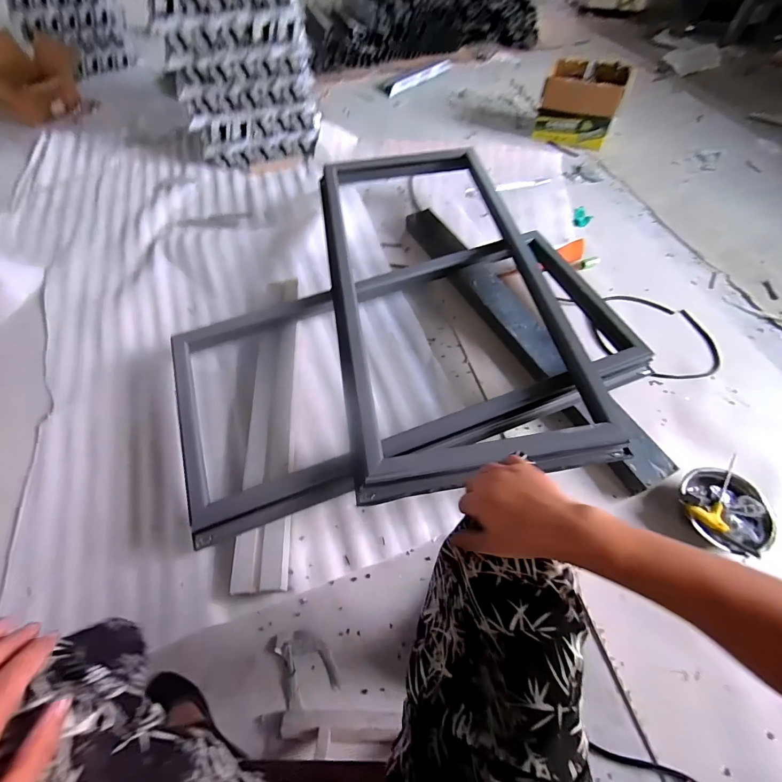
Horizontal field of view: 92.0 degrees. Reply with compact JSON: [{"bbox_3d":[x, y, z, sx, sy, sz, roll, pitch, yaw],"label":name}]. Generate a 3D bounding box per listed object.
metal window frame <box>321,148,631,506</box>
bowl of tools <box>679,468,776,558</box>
[{"bbox_3d":[0.110,-0.320,1.060,0.562,0.109,1.184,-9,60,-5],"label":"metal window frame"},{"bbox_3d":[0.731,0.261,0.822,0.186,0.062,0.182,0,59,0],"label":"bowl of tools"}]

